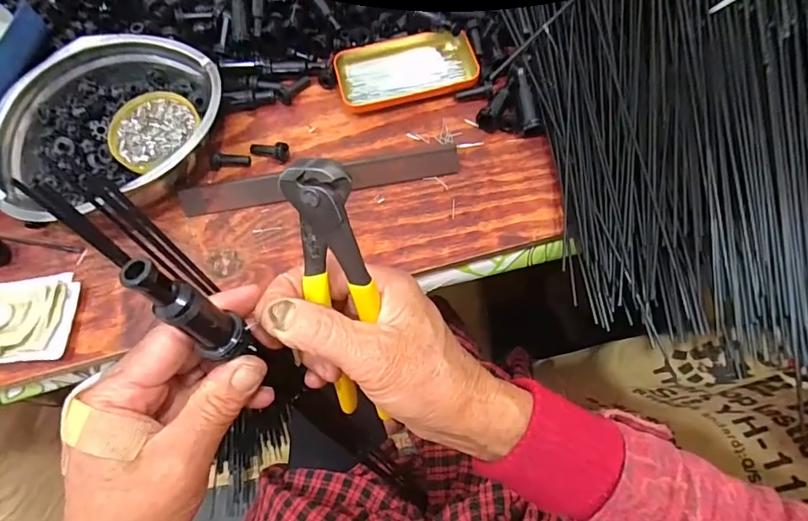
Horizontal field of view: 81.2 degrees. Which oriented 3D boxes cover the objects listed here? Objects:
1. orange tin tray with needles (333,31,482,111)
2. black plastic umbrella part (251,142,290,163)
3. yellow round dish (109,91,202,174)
[{"bbox_3d":[0.001,-0.204,0.498,0.142,0.018,0.069,-14,67,-3],"label":"orange tin tray with needles"},{"bbox_3d":[-0.135,-0.113,0.472,0.039,0.017,0.019,19,70,11],"label":"black plastic umbrella part"},{"bbox_3d":[-0.243,-0.129,0.457,0.083,0.012,0.073,-40,71,-13],"label":"yellow round dish"}]

